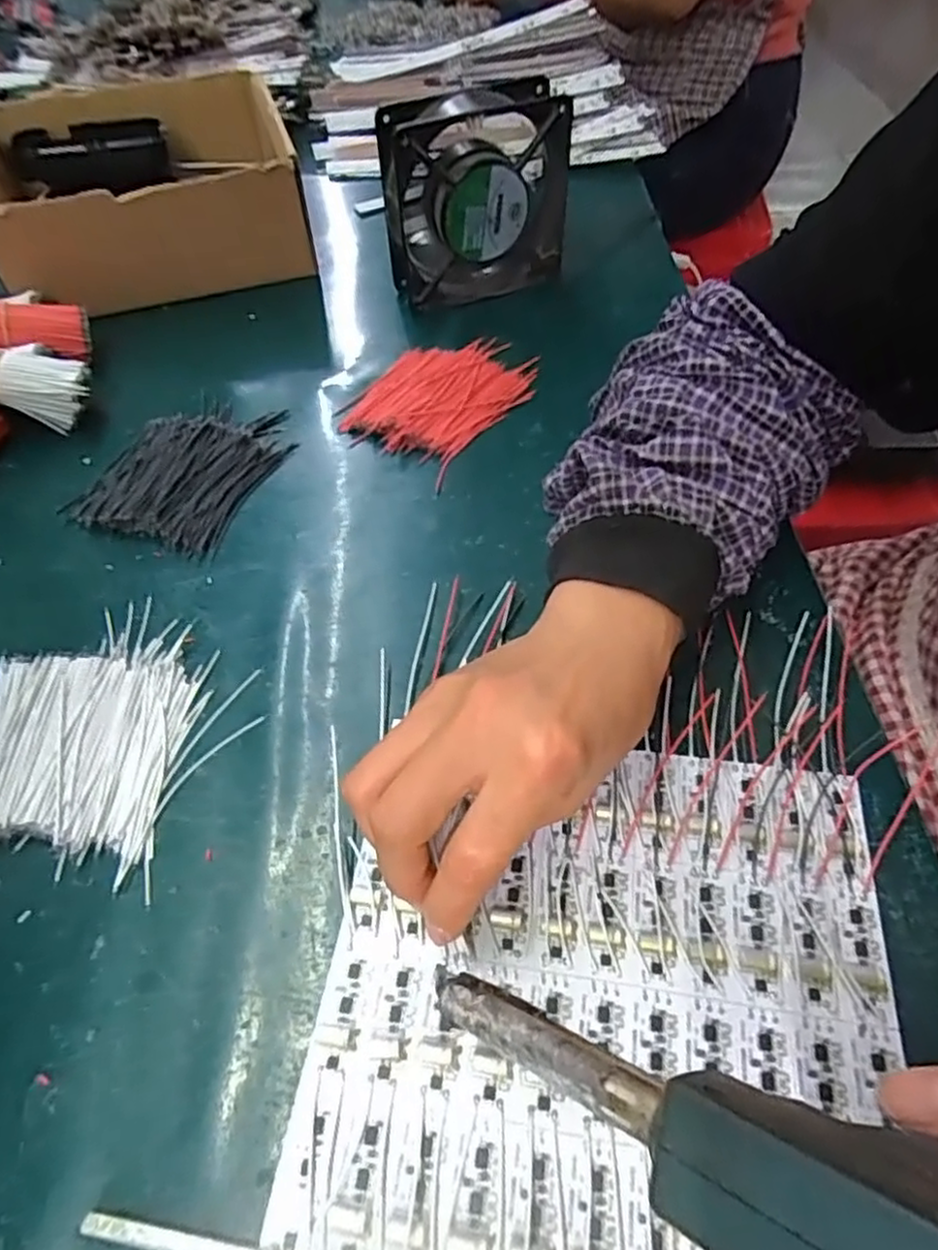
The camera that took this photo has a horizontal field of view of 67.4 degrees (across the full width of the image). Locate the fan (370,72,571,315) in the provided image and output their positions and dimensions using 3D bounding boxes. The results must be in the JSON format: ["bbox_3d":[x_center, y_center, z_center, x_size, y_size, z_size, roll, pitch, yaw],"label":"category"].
[{"bbox_3d":[0.006,-0.294,0.483,0.123,0.111,0.050,-15,54,-9],"label":"fan"}]

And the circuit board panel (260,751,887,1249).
[{"bbox_3d":[0.043,0.145,0.235,0.191,0.008,0.224,6,54,7],"label":"circuit board panel"}]

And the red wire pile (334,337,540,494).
[{"bbox_3d":[-0.018,-0.151,0.452,0.091,0.016,0.122,30,60,22],"label":"red wire pile"}]

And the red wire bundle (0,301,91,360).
[{"bbox_3d":[-0.299,-0.197,0.458,0.090,0.025,0.026,0,50,-23],"label":"red wire bundle"}]

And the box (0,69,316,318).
[{"bbox_3d":[-0.249,-0.331,0.543,0.214,0.092,0.186,-16,54,-9],"label":"box"}]

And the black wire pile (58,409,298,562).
[{"bbox_3d":[-0.168,-0.095,0.419,0.094,0.014,0.114,16,56,14],"label":"black wire pile"}]

